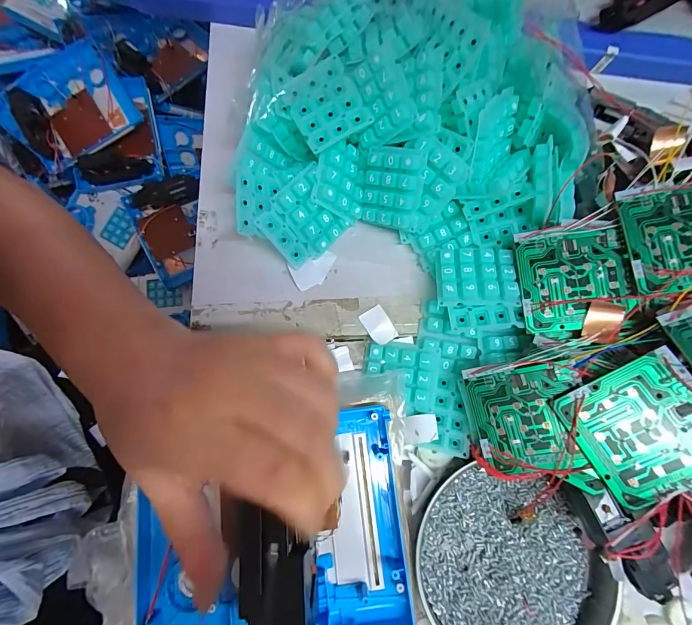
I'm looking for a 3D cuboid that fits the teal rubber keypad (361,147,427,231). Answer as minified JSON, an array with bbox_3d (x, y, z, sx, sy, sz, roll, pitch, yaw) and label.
[{"bbox_3d":[0.035,-0.096,0.271,0.047,0.009,0.057,18,116,28],"label":"teal rubber keypad"}]

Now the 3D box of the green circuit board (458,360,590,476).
[{"bbox_3d":[0.122,0.074,0.239,0.071,0.004,0.068,-16,76,19],"label":"green circuit board"}]

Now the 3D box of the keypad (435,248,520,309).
[{"bbox_3d":[0.098,-0.029,0.263,0.056,0.011,0.048,0,67,7],"label":"keypad"}]

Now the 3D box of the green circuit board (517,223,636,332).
[{"bbox_3d":[0.160,-0.025,0.245,0.068,0.006,0.074,-5,84,13],"label":"green circuit board"}]

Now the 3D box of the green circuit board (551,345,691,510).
[{"bbox_3d":[0.181,0.070,0.210,0.071,0.004,0.071,-34,72,16],"label":"green circuit board"}]

